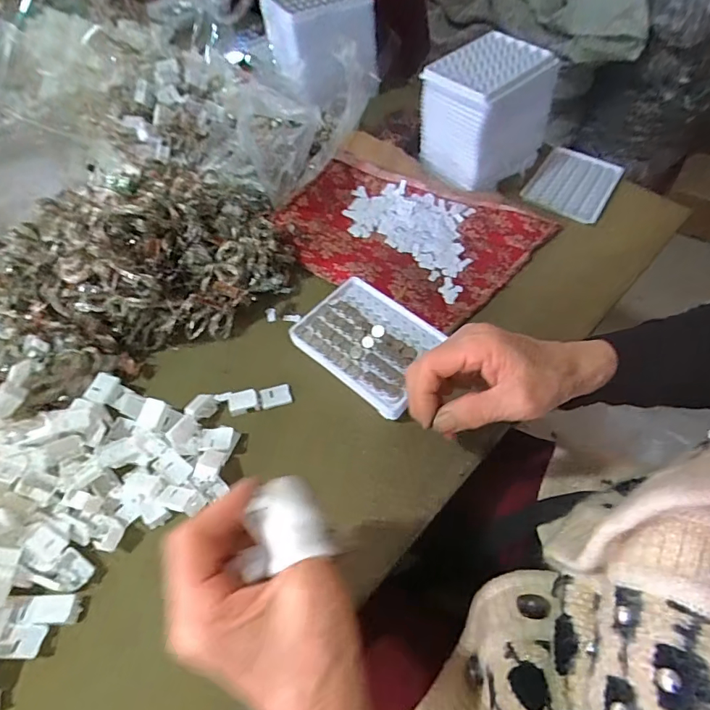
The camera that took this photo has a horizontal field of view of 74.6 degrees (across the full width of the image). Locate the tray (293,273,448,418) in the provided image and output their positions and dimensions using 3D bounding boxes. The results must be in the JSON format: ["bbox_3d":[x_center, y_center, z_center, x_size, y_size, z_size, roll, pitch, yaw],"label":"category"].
[{"bbox_3d":[0.014,-0.013,0.442,0.127,0.023,0.101,32,61,20],"label":"tray"}]

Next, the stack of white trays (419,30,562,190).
[{"bbox_3d":[0.156,-0.287,0.560,0.135,0.122,0.098,-33,62,-21],"label":"stack of white trays"}]

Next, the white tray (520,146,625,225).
[{"bbox_3d":[0.282,-0.223,0.602,0.095,0.009,0.135,30,60,19],"label":"white tray"}]

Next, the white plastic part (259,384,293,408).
[{"bbox_3d":[-0.072,0.037,0.428,0.028,0.004,0.019,-11,56,-8],"label":"white plastic part"}]

